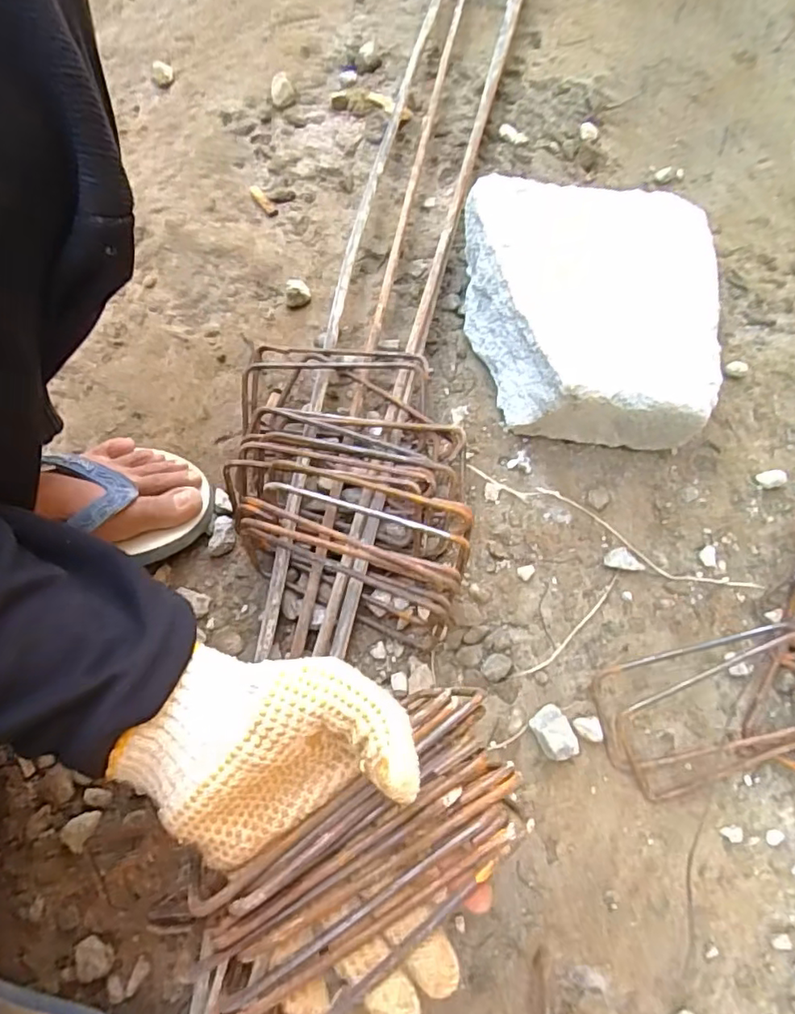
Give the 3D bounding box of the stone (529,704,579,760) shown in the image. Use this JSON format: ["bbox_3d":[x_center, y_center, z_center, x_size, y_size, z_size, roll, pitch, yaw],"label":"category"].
[{"bbox_3d":[0.108,0.157,0.397,0.023,0.024,0.033,-26,72,-7],"label":"stone"}]

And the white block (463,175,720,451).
[{"bbox_3d":[0.143,-0.157,0.465,0.191,0.093,0.198,9,71,5],"label":"white block"}]

